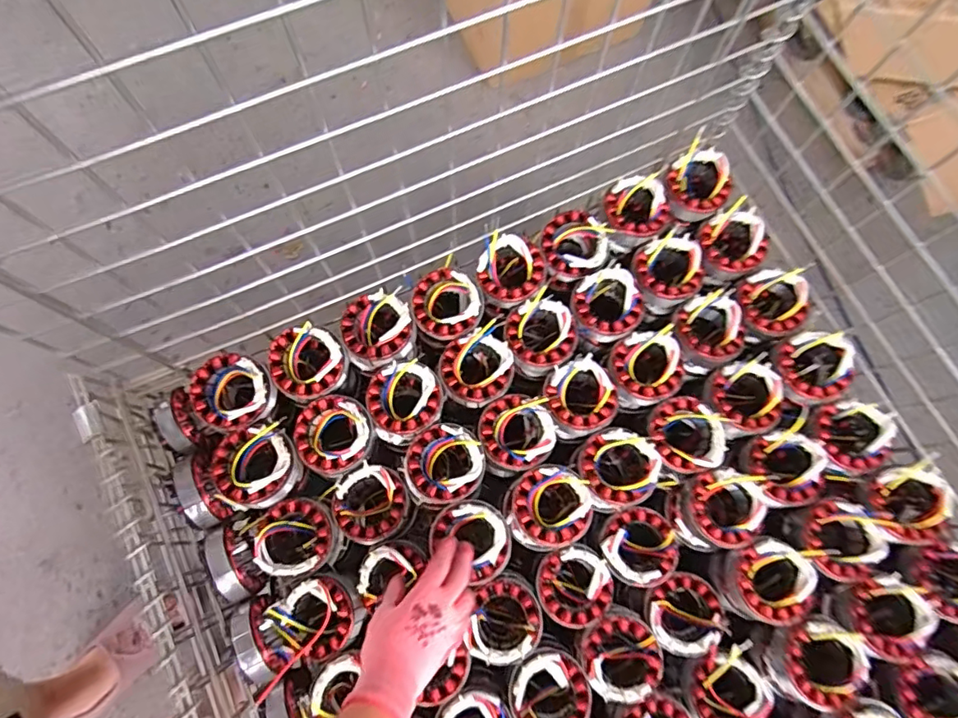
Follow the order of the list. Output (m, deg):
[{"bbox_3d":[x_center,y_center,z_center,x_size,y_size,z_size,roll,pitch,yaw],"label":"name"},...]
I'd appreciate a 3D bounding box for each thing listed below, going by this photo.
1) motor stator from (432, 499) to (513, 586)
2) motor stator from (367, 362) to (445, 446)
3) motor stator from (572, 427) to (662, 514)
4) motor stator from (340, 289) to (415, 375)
[{"bbox_3d":[-0.004,0.195,0.576,0.086,0.028,0.074,39,81,8],"label":"motor stator"},{"bbox_3d":[-0.087,0.048,0.623,0.087,0.055,0.088,-16,77,-7],"label":"motor stator"},{"bbox_3d":[0.158,0.128,0.612,0.088,0.057,0.089,1,75,-3],"label":"motor stator"},{"bbox_3d":[-0.121,-0.031,0.642,0.084,0.067,0.088,-16,77,-7],"label":"motor stator"}]

